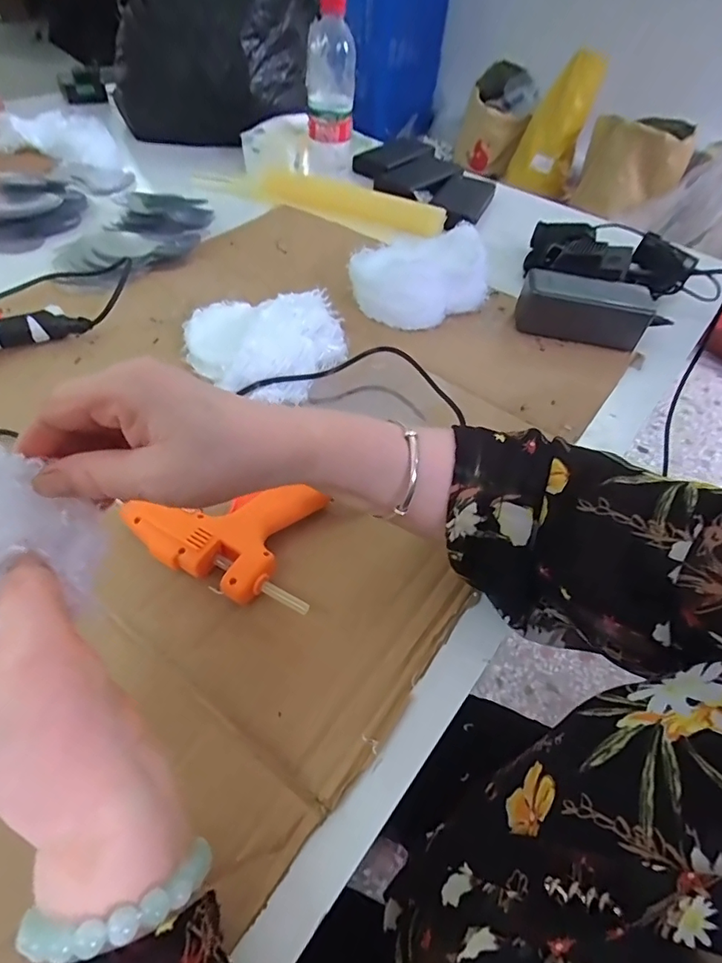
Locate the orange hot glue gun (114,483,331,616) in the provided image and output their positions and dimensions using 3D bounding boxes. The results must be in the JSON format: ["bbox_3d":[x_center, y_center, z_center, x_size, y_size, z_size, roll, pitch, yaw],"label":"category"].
[{"bbox_3d":[-0.094,0.040,0.336,0.128,0.028,0.082,6,51,0],"label":"orange hot glue gun"}]

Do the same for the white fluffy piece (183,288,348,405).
[{"bbox_3d":[-0.094,-0.137,0.479,0.141,0.045,0.135,3,48,-3],"label":"white fluffy piece"}]

